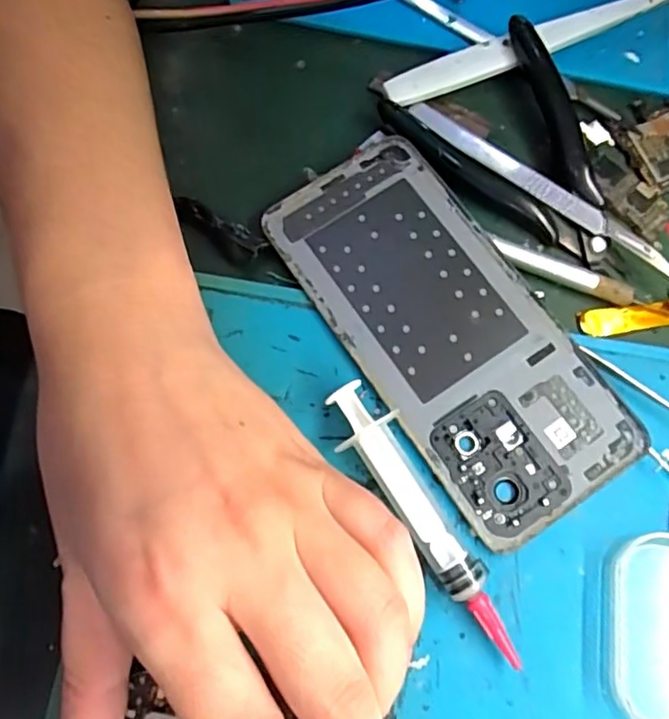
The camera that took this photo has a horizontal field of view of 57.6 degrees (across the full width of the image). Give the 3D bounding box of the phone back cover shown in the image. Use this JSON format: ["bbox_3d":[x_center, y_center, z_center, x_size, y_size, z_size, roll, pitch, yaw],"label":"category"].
[{"bbox_3d":[0.041,-0.012,0.230,0.069,0.011,0.154,-32,76,-12],"label":"phone back cover"}]

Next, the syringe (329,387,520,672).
[{"bbox_3d":[0.030,0.053,0.206,0.019,0.014,0.102,-31,75,-12],"label":"syringe"}]

